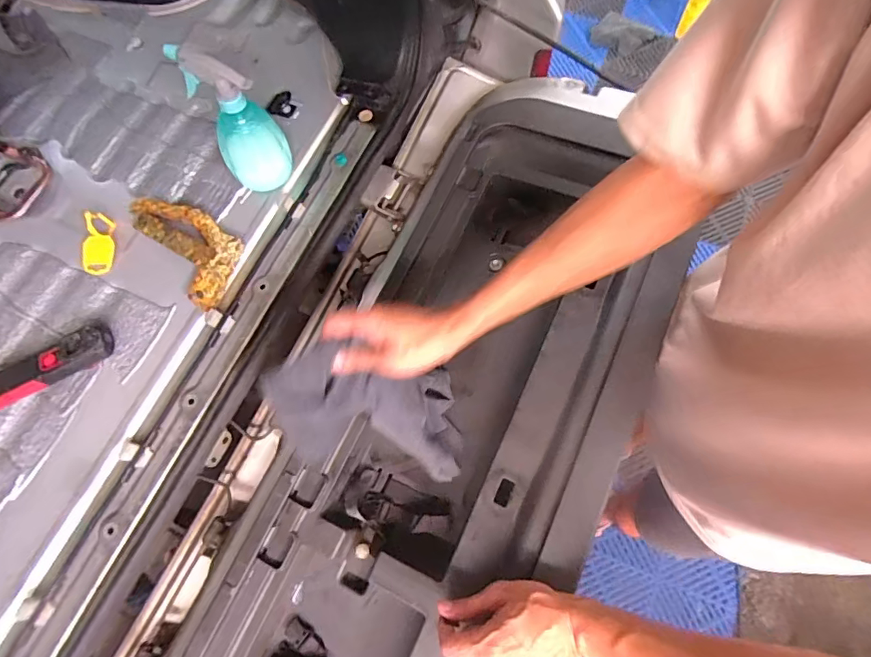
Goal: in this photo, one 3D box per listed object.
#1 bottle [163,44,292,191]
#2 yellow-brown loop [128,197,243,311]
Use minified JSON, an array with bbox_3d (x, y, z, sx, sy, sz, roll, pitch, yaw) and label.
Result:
[{"bbox_3d":[-0.247,-0.255,0.617,0.087,0.200,0.065,-26,71,-5],"label":"bottle"},{"bbox_3d":[-0.336,-0.124,0.654,0.097,0.032,0.205,-41,73,-10],"label":"yellow-brown loop"}]

